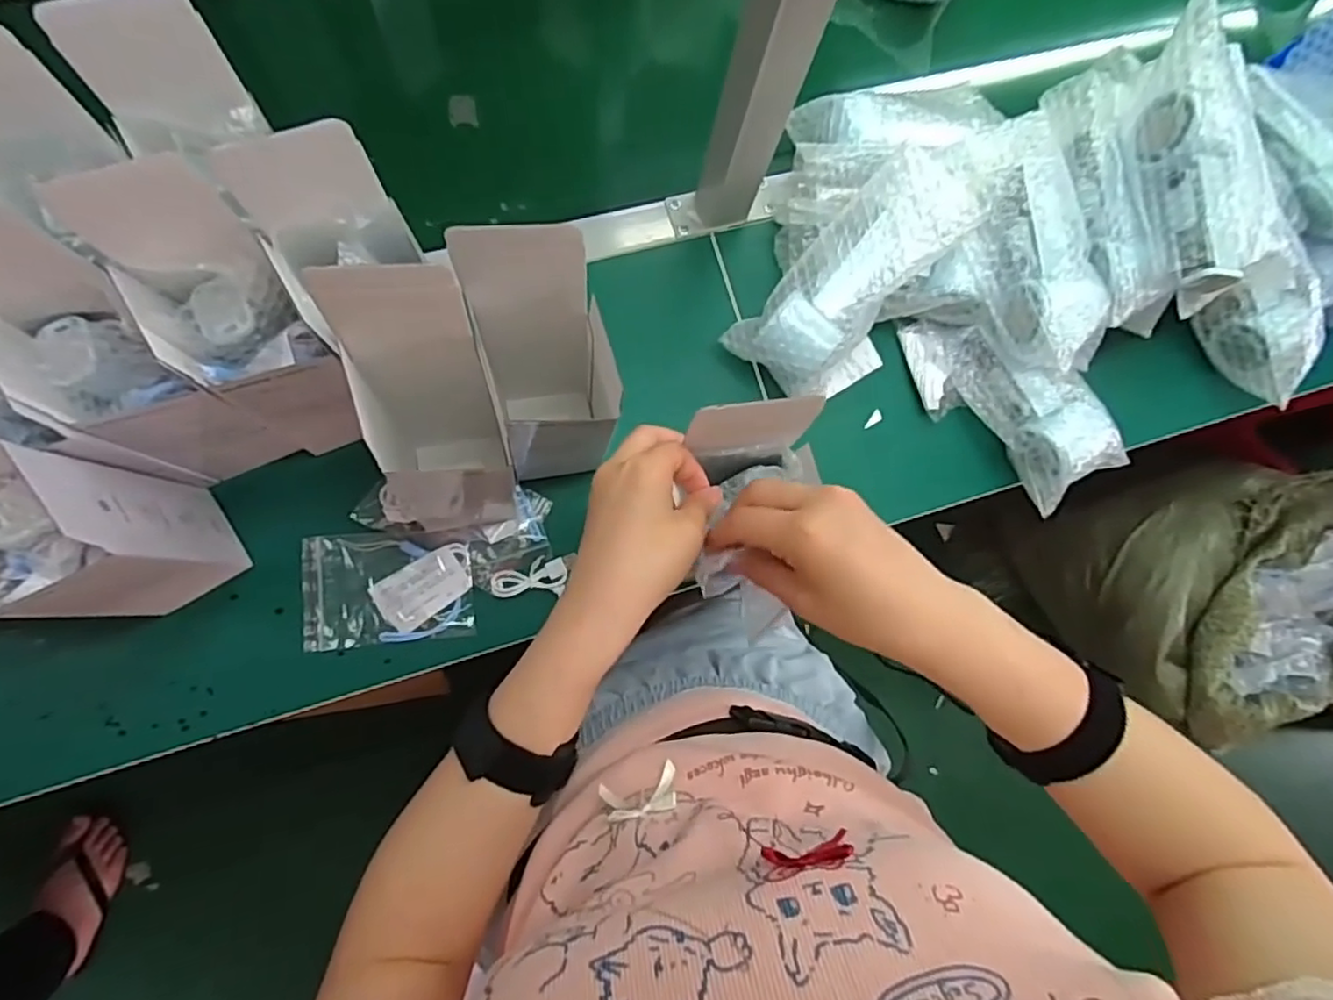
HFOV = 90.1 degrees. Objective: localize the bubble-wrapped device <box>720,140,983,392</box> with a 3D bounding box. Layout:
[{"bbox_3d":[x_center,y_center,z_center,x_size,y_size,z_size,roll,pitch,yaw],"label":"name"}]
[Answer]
[{"bbox_3d":[0.163,-0.192,0.542,0.088,0.055,0.243,44,100,1],"label":"bubble-wrapped device"}]

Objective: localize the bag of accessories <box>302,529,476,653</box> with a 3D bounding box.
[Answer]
[{"bbox_3d":[-0.219,0.069,0.524,0.129,0.013,0.086,-5,83,-7],"label":"bag of accessories"}]

